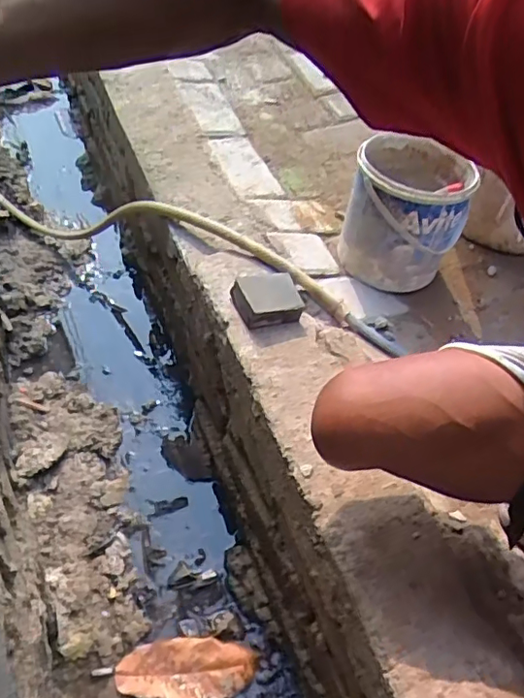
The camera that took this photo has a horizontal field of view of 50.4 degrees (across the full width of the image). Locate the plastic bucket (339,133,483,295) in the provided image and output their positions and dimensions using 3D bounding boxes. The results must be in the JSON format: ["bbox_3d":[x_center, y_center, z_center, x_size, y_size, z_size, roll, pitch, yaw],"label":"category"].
[{"bbox_3d":[0.232,-0.227,0.909,0.175,0.180,0.182,2,53,-3],"label":"plastic bucket"}]

